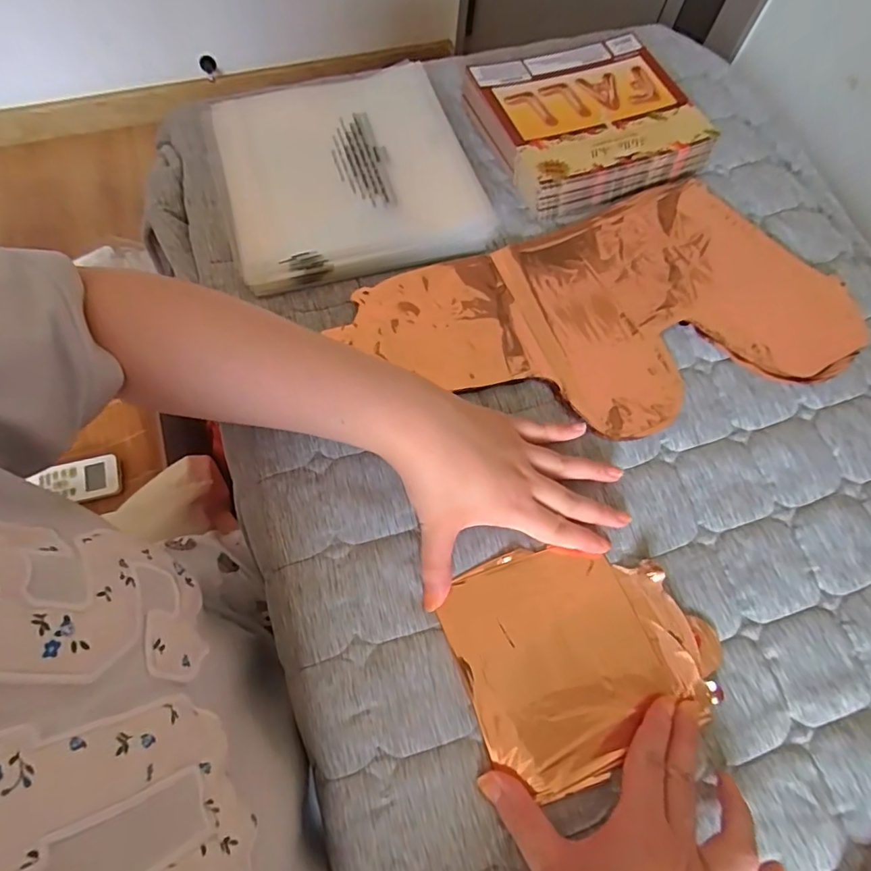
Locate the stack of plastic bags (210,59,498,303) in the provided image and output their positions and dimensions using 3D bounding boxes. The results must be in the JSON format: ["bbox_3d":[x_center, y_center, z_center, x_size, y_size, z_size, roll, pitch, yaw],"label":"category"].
[{"bbox_3d":[-0.082,-0.243,0.468,0.208,0.028,0.225,-14,69,-9],"label":"stack of plastic bags"}]

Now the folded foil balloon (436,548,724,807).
[{"bbox_3d":[0.096,0.138,0.339,0.159,0.010,0.137,-19,70,-10],"label":"folded foil balloon"}]

